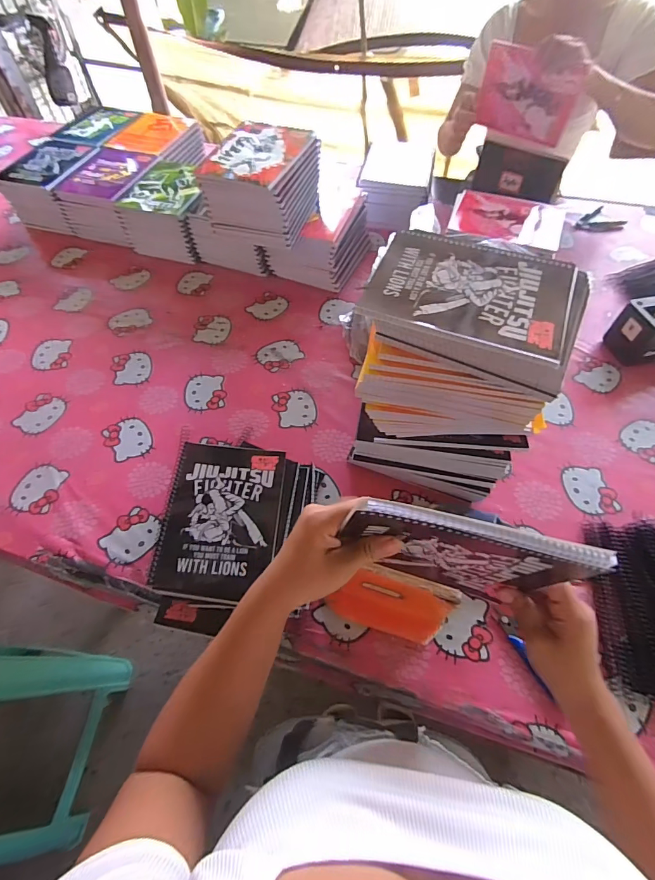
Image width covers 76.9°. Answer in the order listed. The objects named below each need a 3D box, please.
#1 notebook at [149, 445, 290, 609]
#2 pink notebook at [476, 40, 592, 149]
[{"bbox_3d":[-0.138,0.100,0.543,0.144,0.023,0.205,3,57,3],"label":"notebook"},{"bbox_3d":[0.418,-0.714,0.864,0.191,0.158,0.011,31,76,15],"label":"pink notebook"}]

